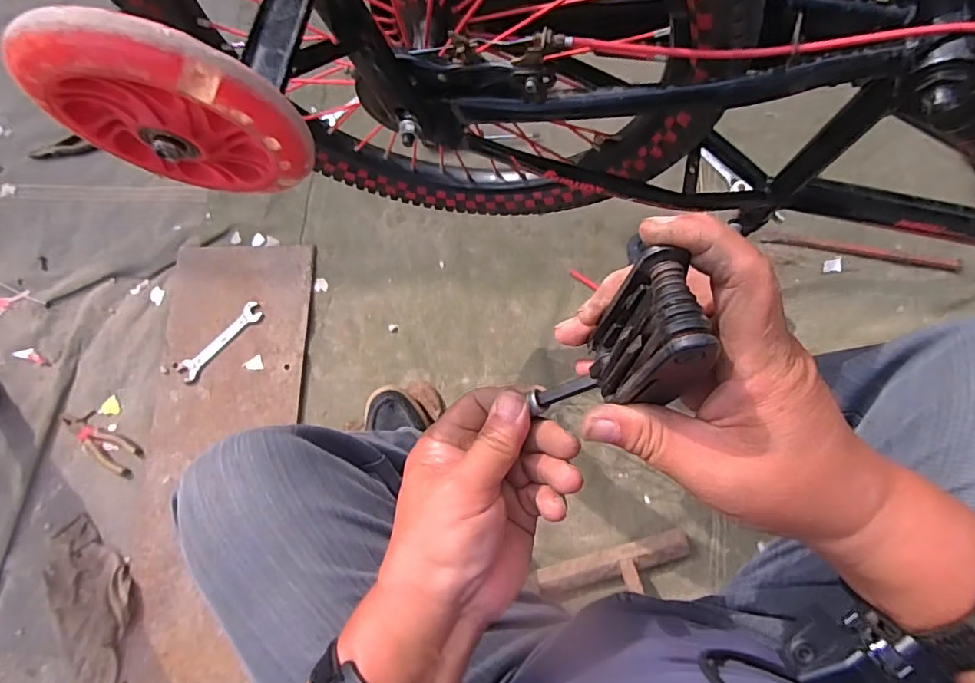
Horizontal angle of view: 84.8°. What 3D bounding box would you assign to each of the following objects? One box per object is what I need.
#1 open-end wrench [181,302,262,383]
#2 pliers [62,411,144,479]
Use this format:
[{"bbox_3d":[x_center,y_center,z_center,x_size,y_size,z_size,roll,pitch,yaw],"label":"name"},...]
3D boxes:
[{"bbox_3d":[-0.458,0.001,0.918,0.172,0.009,0.034,-44,78,-2],"label":"open-end wrench"},{"bbox_3d":[-0.655,0.170,0.907,0.164,0.018,0.058,28,84,11],"label":"pliers"}]

